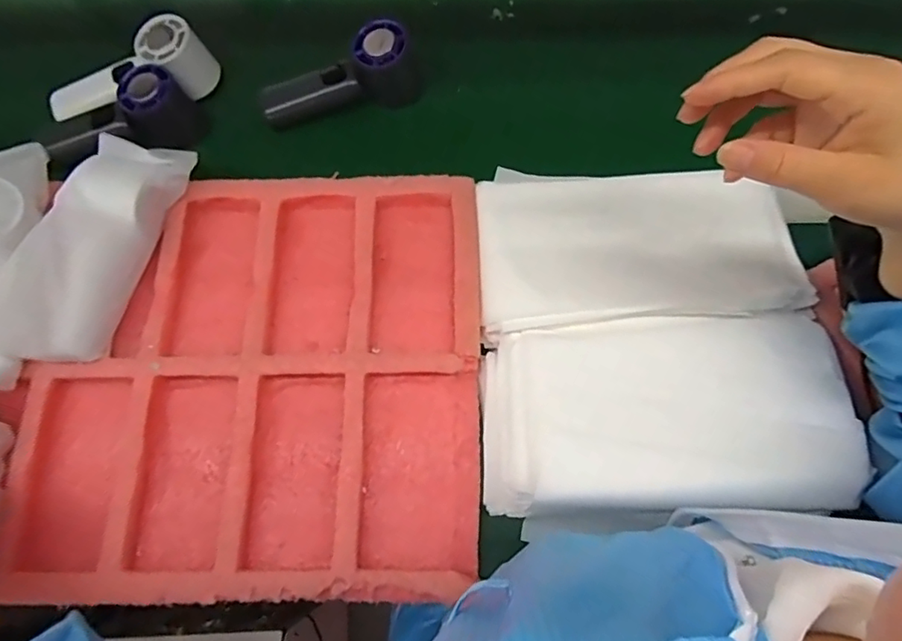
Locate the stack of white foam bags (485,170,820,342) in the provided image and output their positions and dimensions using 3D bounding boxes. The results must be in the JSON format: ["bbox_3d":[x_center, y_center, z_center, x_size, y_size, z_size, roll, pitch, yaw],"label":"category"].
[{"bbox_3d":[0.150,-0.061,0.437,0.248,0.021,0.128,-2,69,1],"label":"stack of white foam bags"}]

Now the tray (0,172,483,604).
[{"bbox_3d":[-0.148,0.036,0.429,0.337,0.034,0.324,0,69,2],"label":"tray"}]

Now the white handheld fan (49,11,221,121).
[{"bbox_3d":[-0.303,-0.228,0.512,0.152,0.059,0.055,-26,72,-8],"label":"white handheld fan"}]

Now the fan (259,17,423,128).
[{"bbox_3d":[-0.107,-0.228,0.521,0.150,0.058,0.050,-16,69,9],"label":"fan"}]

